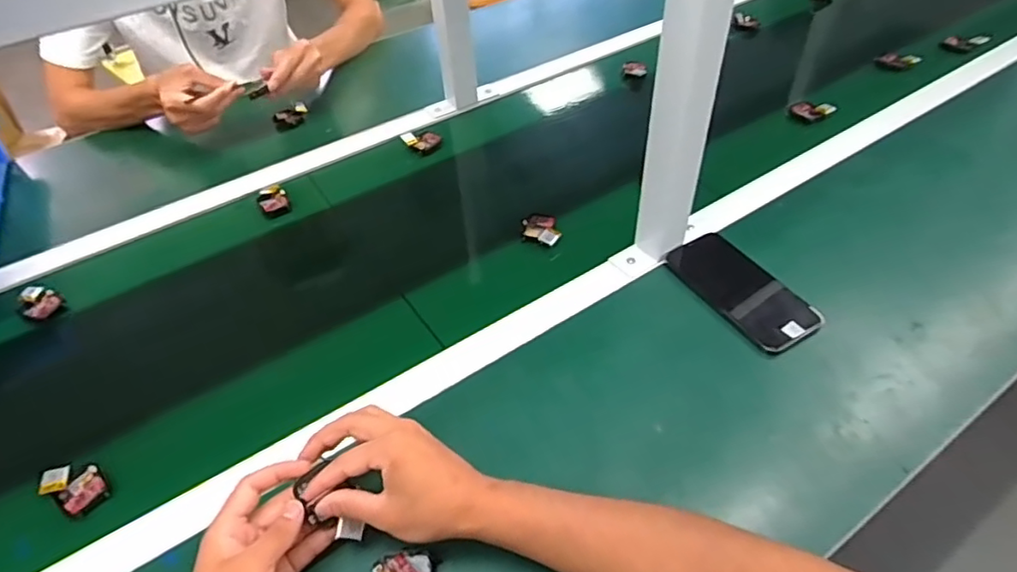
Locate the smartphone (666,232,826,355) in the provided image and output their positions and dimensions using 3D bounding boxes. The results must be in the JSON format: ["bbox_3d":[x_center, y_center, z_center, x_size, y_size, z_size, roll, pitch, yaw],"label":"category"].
[{"bbox_3d":[0.248,0.000,0.626,0.078,0.011,0.162,-24,49,-17],"label":"smartphone"}]

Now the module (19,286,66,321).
[{"bbox_3d":[-0.536,0.019,0.669,0.046,0.021,0.038,26,54,26],"label":"module"}]

